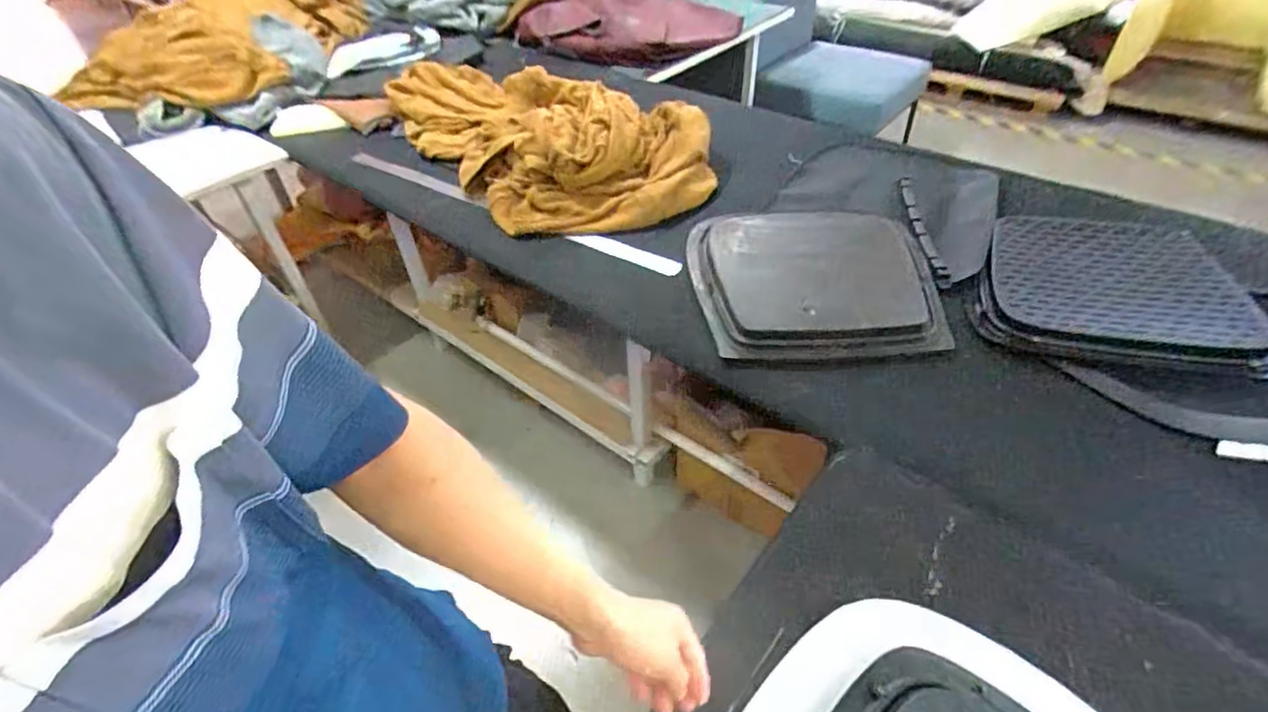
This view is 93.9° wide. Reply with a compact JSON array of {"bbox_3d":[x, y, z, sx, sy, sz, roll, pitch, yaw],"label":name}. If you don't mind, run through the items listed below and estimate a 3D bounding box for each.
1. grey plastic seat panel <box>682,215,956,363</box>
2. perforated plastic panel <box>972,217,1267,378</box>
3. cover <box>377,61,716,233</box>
[{"bbox_3d":[0.332,-0.164,1.084,0.430,0.043,0.414,-5,44,-1],"label":"grey plastic seat panel"},{"bbox_3d":[0.798,-0.119,1.004,0.382,0.052,0.371,11,46,14],"label":"perforated plastic panel"},{"bbox_3d":[-0.239,-0.617,1.562,0.576,0.161,0.982,-25,48,-21],"label":"cover"}]

